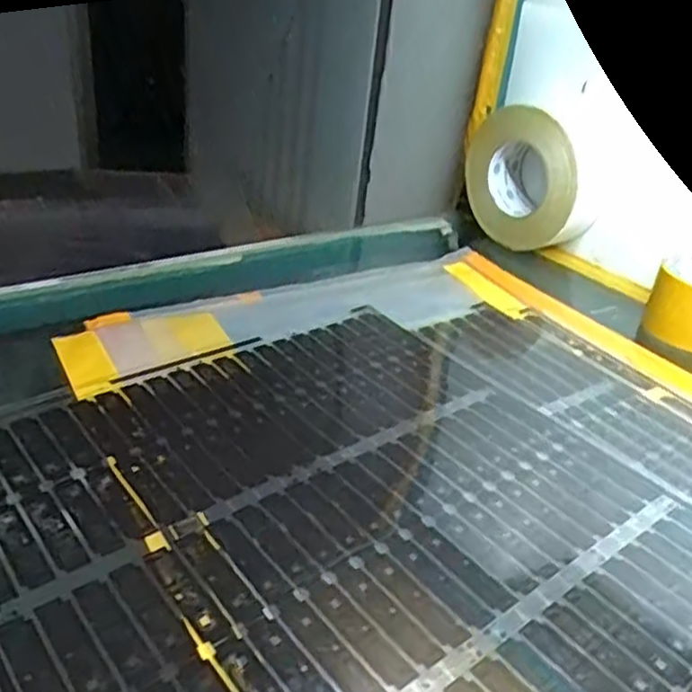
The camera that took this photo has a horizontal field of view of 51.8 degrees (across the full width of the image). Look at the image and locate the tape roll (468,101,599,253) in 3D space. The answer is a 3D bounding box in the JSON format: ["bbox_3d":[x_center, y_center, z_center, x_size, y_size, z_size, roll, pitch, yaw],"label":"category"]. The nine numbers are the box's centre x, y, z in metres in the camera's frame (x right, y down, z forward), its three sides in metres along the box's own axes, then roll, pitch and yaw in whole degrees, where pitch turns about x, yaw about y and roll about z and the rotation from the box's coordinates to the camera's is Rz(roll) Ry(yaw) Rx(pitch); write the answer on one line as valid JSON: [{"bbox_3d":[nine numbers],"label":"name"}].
[{"bbox_3d":[0.189,-0.169,0.724,0.064,0.122,0.132,-17,38,-35],"label":"tape roll"}]

